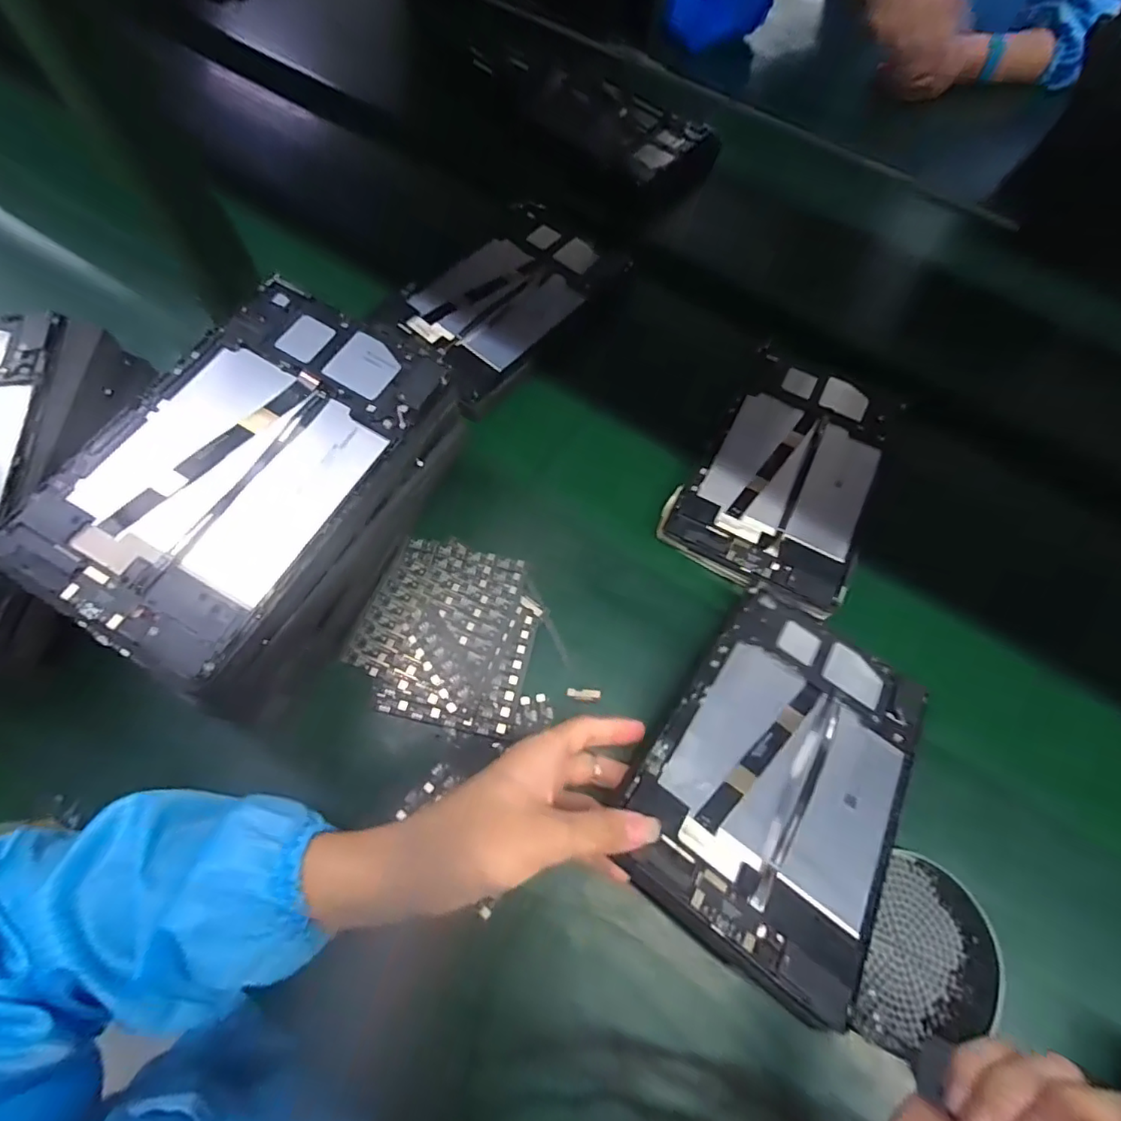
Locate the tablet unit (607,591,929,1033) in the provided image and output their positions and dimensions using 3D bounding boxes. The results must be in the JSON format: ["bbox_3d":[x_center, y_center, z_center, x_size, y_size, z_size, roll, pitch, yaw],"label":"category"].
[{"bbox_3d":[0.146,0.131,0.367,0.148,0.017,0.243,35,51,14],"label":"tablet unit"}]

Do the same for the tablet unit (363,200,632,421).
[{"bbox_3d":[-0.057,-0.270,0.575,0.156,0.016,0.252,38,70,13],"label":"tablet unit"}]

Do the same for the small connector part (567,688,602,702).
[{"bbox_3d":[0.018,0.104,0.435,0.026,0.004,0.009,6,67,0],"label":"small connector part"}]

